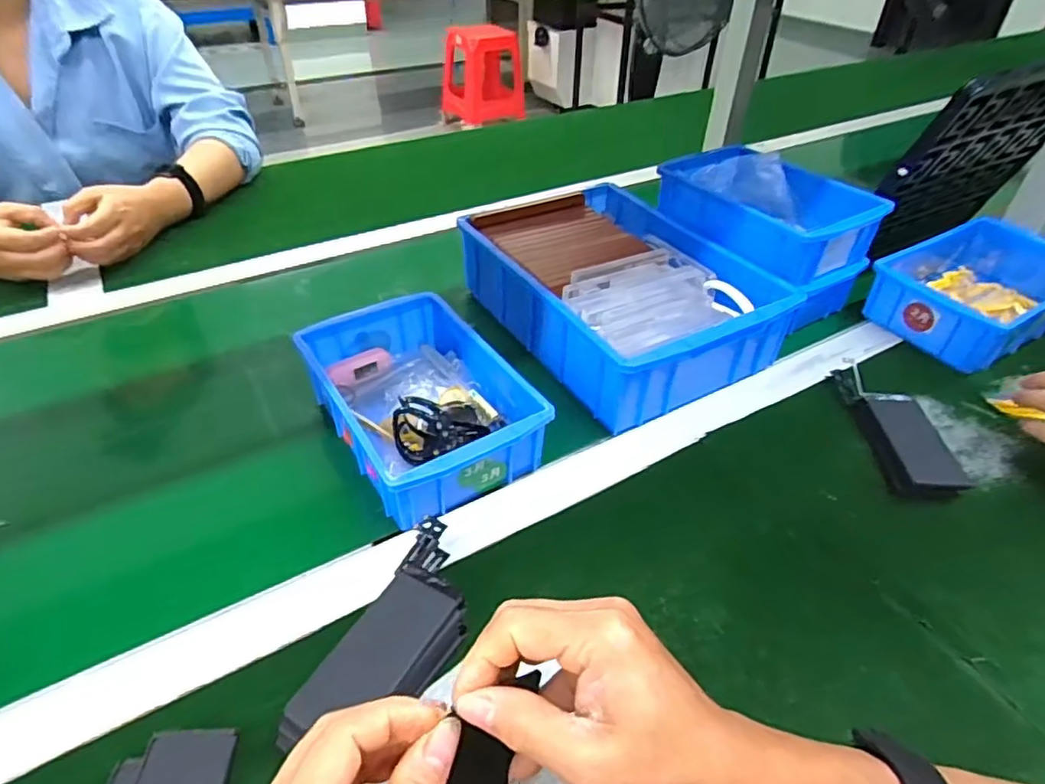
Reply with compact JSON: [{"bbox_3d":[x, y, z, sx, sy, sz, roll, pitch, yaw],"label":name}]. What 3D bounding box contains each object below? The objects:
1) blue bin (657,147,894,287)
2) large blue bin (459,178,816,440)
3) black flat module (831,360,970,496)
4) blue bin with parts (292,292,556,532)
[{"bbox_3d":[0.243,-0.190,0.627,0.142,0.069,0.194,-17,44,-22],"label":"blue bin"},{"bbox_3d":[0.092,-0.102,0.610,0.207,0.082,0.291,-21,45,-25],"label":"large blue bin"},{"bbox_3d":[0.317,0.026,0.524,0.055,0.023,0.149,0,40,-3],"label":"black flat module"},{"bbox_3d":[-0.087,0.007,0.506,0.140,0.066,0.206,-25,47,-29],"label":"blue bin with parts"}]

